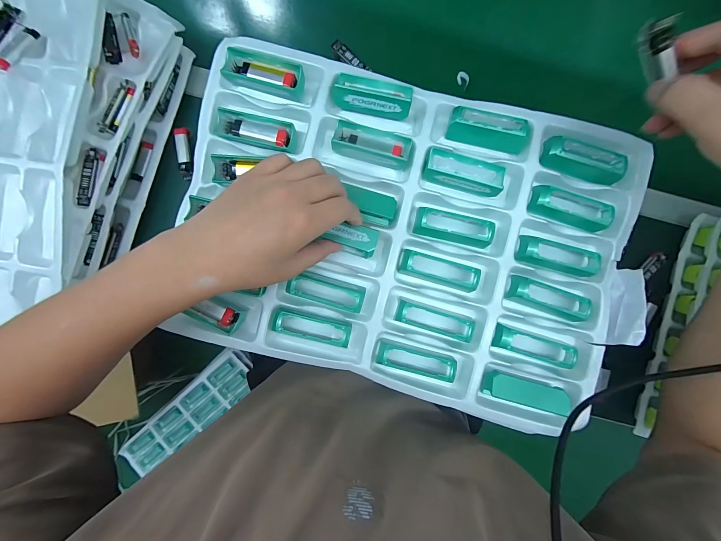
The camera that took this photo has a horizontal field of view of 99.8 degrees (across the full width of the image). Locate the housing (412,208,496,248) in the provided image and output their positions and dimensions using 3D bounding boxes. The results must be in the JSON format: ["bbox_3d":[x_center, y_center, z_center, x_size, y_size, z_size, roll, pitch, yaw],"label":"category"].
[{"bbox_3d":[0.095,-0.045,0.307,0.077,0.016,0.030,14,90,-1],"label":"housing"}]

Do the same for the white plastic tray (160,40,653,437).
[{"bbox_3d":[0.046,-0.034,0.314,0.456,0.035,0.304,14,88,2],"label":"white plastic tray"}]

